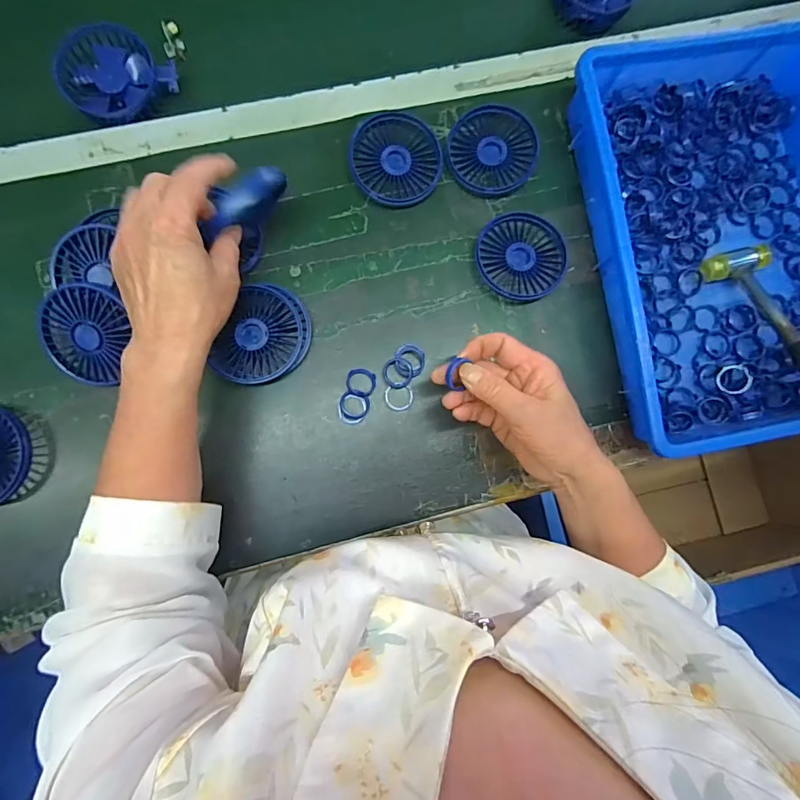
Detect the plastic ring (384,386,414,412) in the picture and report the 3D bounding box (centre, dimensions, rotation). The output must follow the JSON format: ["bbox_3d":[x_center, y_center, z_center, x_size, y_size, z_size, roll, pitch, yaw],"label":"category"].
[{"bbox_3d":[-0.001,-0.001,0.419,0.028,0.004,0.024,-2,84,-4],"label":"plastic ring"}]

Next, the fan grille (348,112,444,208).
[{"bbox_3d":[-0.004,-0.233,0.431,0.086,0.018,0.087,0,84,-4],"label":"fan grille"}]

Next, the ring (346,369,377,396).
[{"bbox_3d":[-0.036,-0.017,0.413,0.027,0.012,0.025,0,84,-4],"label":"ring"}]

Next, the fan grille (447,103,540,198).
[{"bbox_3d":[0.090,-0.247,0.435,0.082,0.022,0.090,-2,85,-4],"label":"fan grille"}]

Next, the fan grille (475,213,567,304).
[{"bbox_3d":[0.116,-0.140,0.432,0.085,0.016,0.085,6,84,-3],"label":"fan grille"}]

